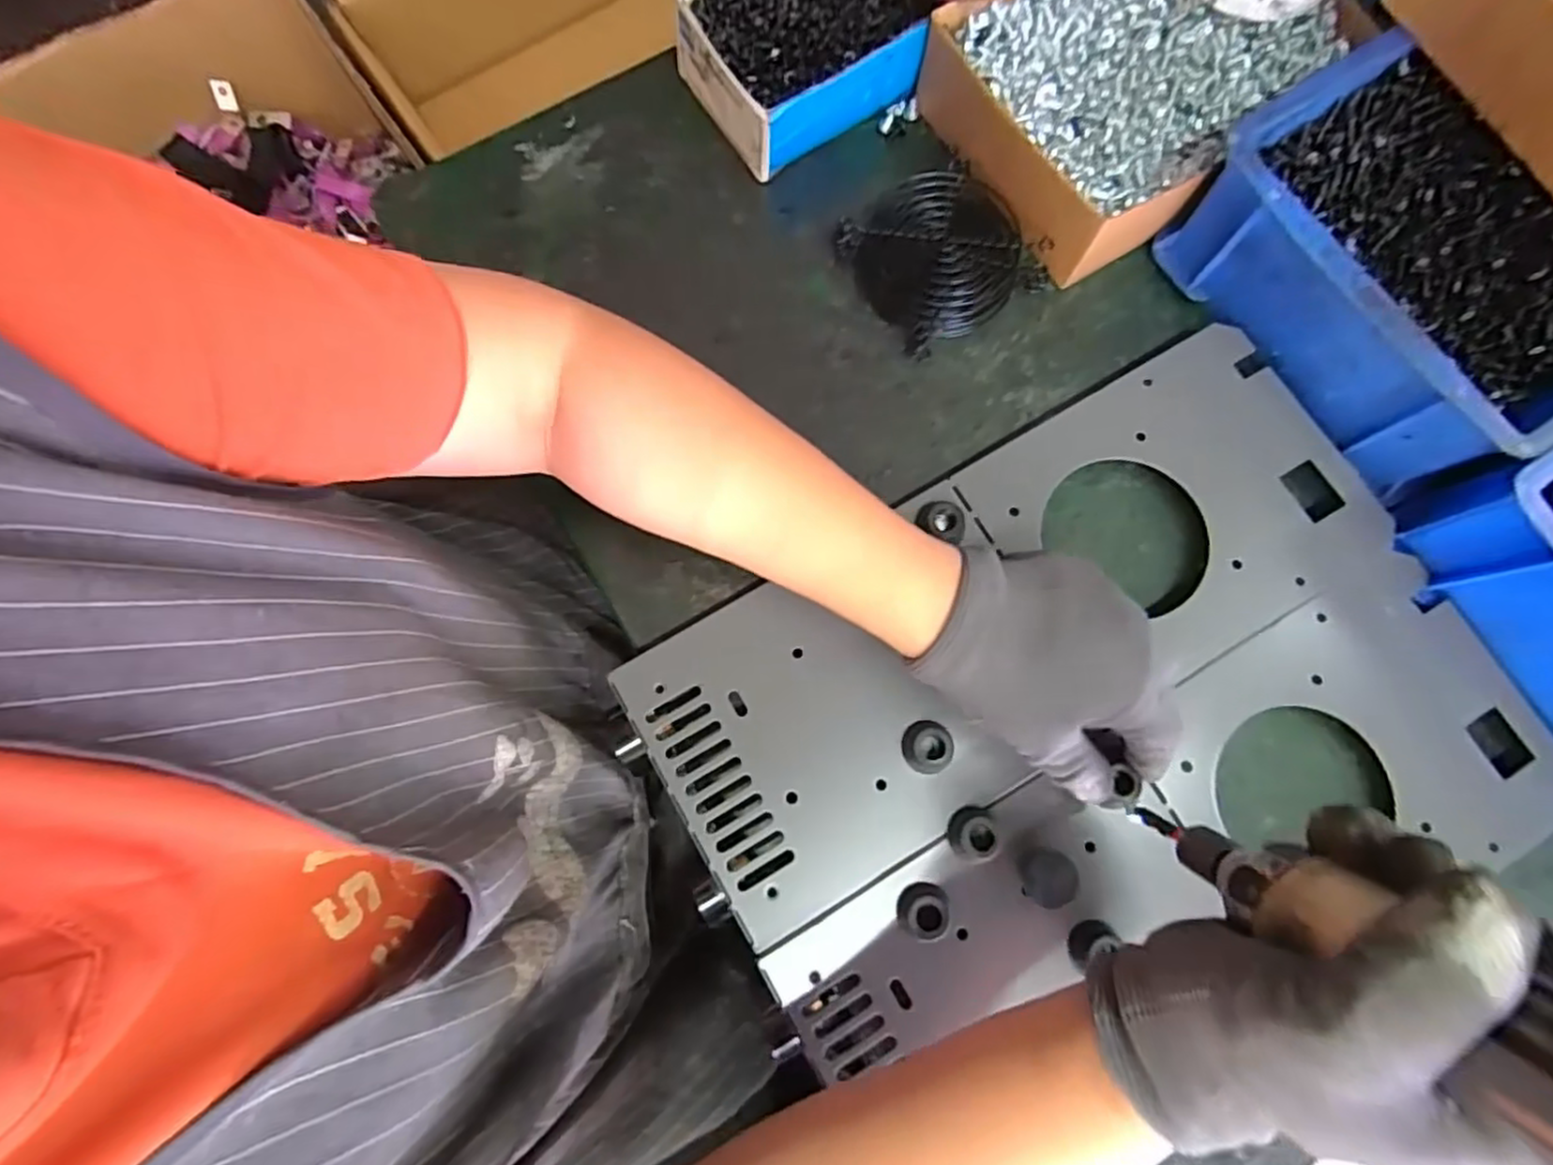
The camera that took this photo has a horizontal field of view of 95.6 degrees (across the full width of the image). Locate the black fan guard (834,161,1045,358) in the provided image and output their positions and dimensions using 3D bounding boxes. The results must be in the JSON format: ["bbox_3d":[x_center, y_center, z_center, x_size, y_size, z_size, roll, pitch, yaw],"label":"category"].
[{"bbox_3d":[0.095,-0.191,0.414,0.094,0.015,0.095,-28,79,-5],"label":"black fan guard"}]

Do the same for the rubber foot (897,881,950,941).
[{"bbox_3d":[0.068,0.152,0.323,0.023,0.014,0.024,0,78,1],"label":"rubber foot"}]

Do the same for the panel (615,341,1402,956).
[{"bbox_3d":[0.118,0.014,0.358,0.380,0.011,0.147,-29,79,-6],"label":"panel"}]

